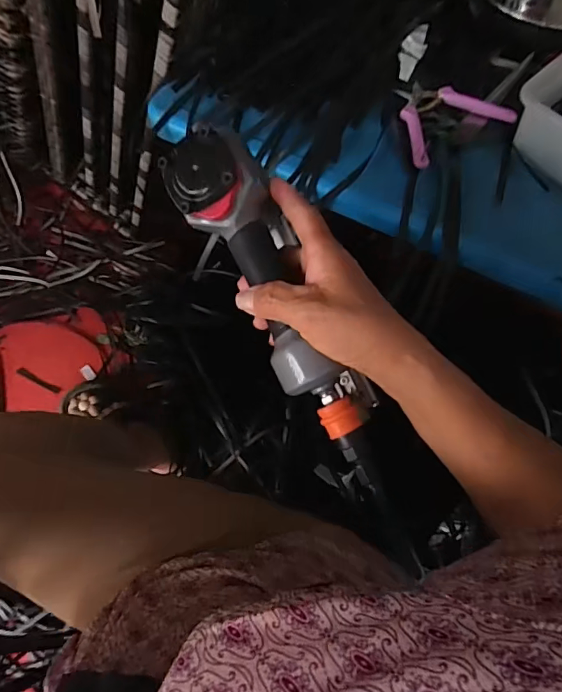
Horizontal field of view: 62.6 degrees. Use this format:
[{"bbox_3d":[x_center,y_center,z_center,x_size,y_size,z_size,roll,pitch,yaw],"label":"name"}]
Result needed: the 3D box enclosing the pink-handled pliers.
[{"bbox_3d":[0.195,-0.289,0.566,0.147,0.015,0.120,-28,72,-14],"label":"pink-handled pliers"}]

